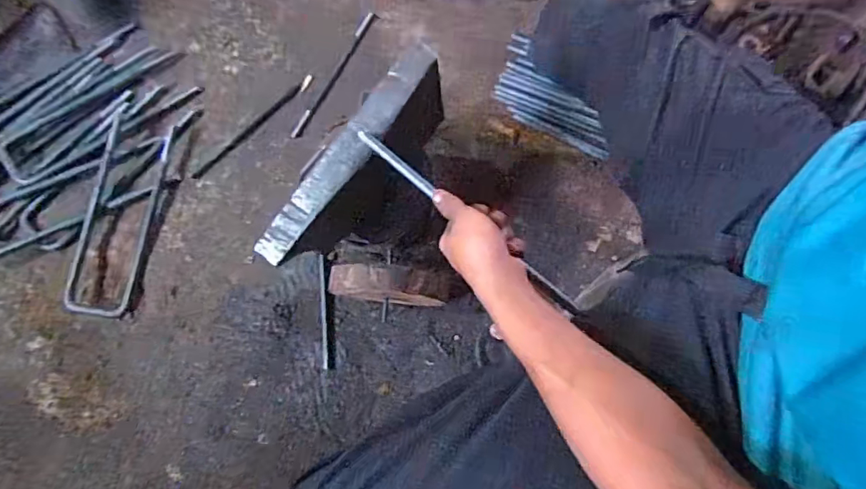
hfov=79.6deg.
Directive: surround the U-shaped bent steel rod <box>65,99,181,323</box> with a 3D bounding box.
[{"bbox_3d":[-0.568,-0.074,0.949,0.130,0.014,0.404,3,75,4],"label":"U-shaped bent steel rod"}]

